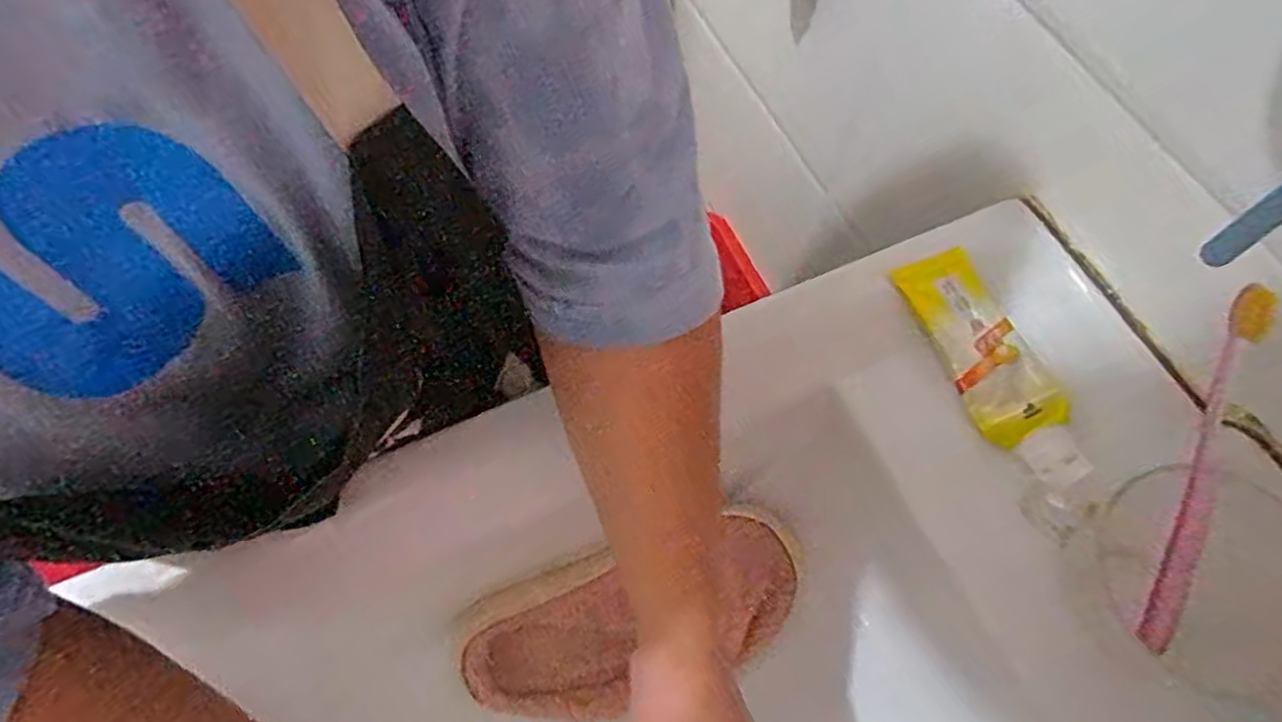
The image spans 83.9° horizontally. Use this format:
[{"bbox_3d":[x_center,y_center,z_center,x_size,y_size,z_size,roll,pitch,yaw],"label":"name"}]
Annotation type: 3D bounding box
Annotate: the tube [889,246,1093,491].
[{"bbox_3d":[0.209,0.002,0.427,0.047,0.018,0.151,-31,72,18],"label":"tube"}]

